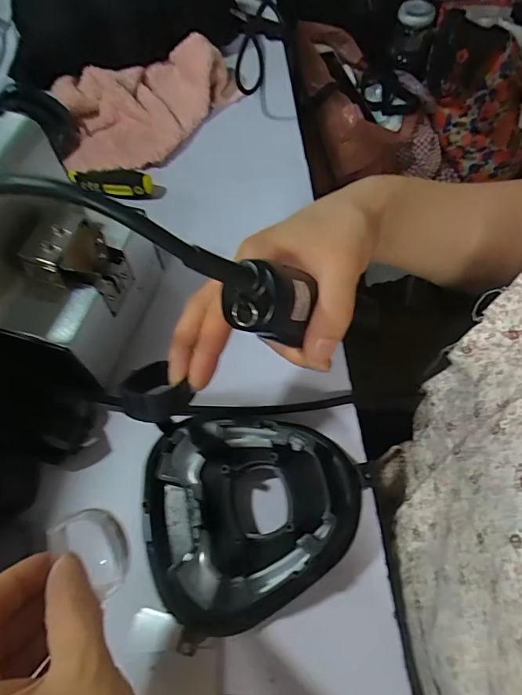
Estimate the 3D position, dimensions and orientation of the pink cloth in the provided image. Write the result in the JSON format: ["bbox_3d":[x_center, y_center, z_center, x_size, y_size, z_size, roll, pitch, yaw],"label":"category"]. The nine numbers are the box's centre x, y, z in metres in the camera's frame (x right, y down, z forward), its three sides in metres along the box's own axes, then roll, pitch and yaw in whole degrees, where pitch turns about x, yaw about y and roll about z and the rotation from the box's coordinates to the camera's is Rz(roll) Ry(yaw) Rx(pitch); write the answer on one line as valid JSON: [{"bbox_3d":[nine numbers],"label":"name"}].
[{"bbox_3d":[-0.117,-0.263,0.473,0.194,0.045,0.136,-14,64,-7],"label":"pink cloth"}]

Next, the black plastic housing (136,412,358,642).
[{"bbox_3d":[-0.006,0.105,0.291,0.139,0.042,0.127,0,64,0],"label":"black plastic housing"}]

